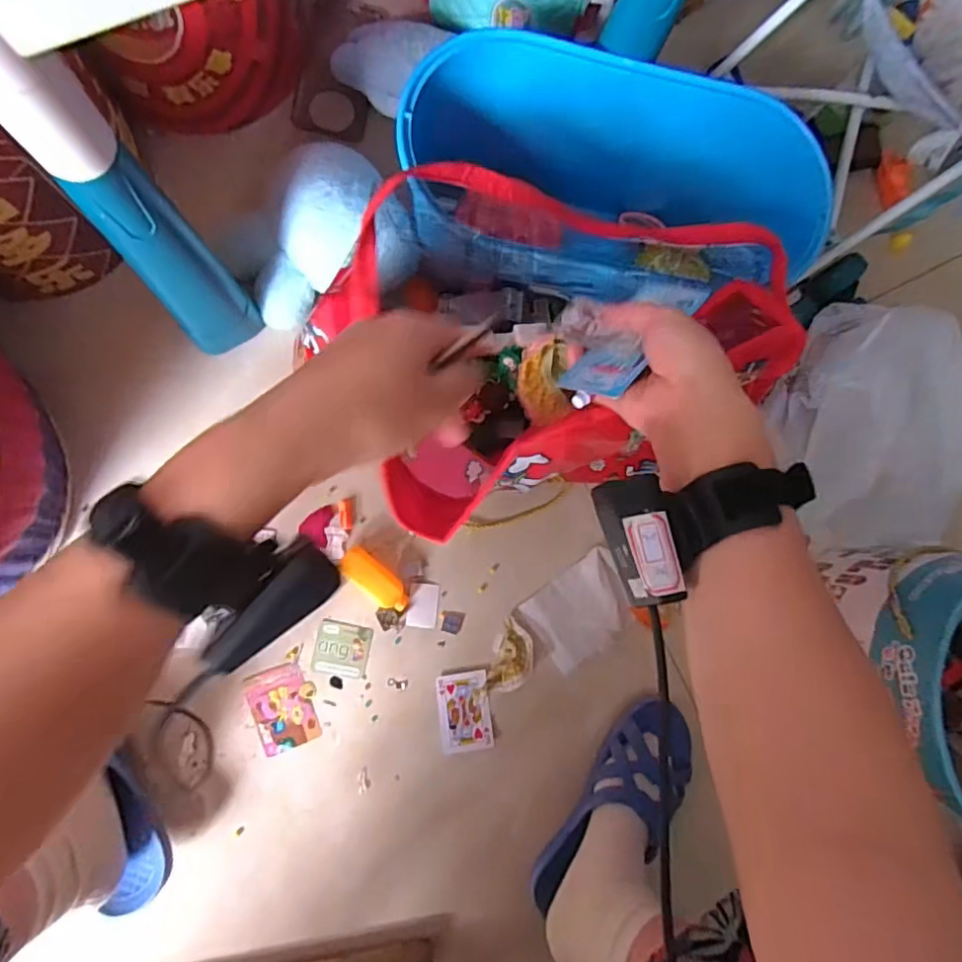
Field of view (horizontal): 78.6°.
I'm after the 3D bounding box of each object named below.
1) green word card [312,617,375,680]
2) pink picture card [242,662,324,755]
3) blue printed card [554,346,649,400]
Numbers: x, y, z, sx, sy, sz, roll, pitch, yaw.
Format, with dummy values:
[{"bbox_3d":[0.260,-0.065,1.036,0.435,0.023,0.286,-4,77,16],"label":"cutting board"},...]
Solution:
[{"bbox_3d":[-0.152,0.186,0.648,0.059,0.004,0.058,10,86,-9],"label":"green word card"},{"bbox_3d":[-0.211,0.245,0.636,0.065,0.004,0.087,-17,90,-10],"label":"pink picture card"},{"bbox_3d":[0.085,-0.076,0.403,0.048,0.051,0.004,-46,131,-22],"label":"blue printed card"}]

